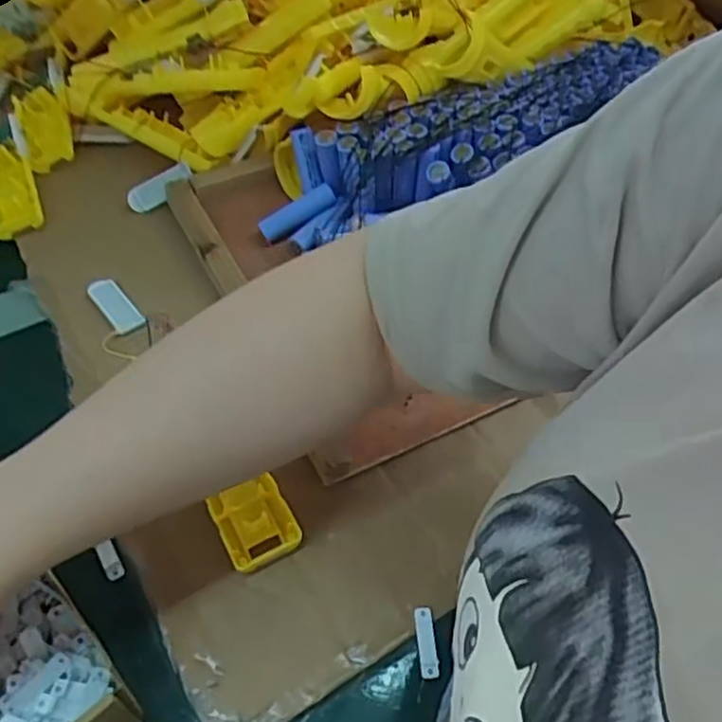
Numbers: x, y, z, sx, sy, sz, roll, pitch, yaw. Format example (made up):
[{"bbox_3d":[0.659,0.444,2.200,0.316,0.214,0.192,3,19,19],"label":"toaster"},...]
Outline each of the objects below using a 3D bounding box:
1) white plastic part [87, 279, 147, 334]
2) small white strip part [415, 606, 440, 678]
[{"bbox_3d":[-0.180,-0.042,0.517,0.022,0.006,0.057,-35,57,-22],"label":"white plastic part"},{"bbox_3d":[0.037,0.157,0.398,0.011,0.004,0.038,-5,51,0],"label":"small white strip part"}]

